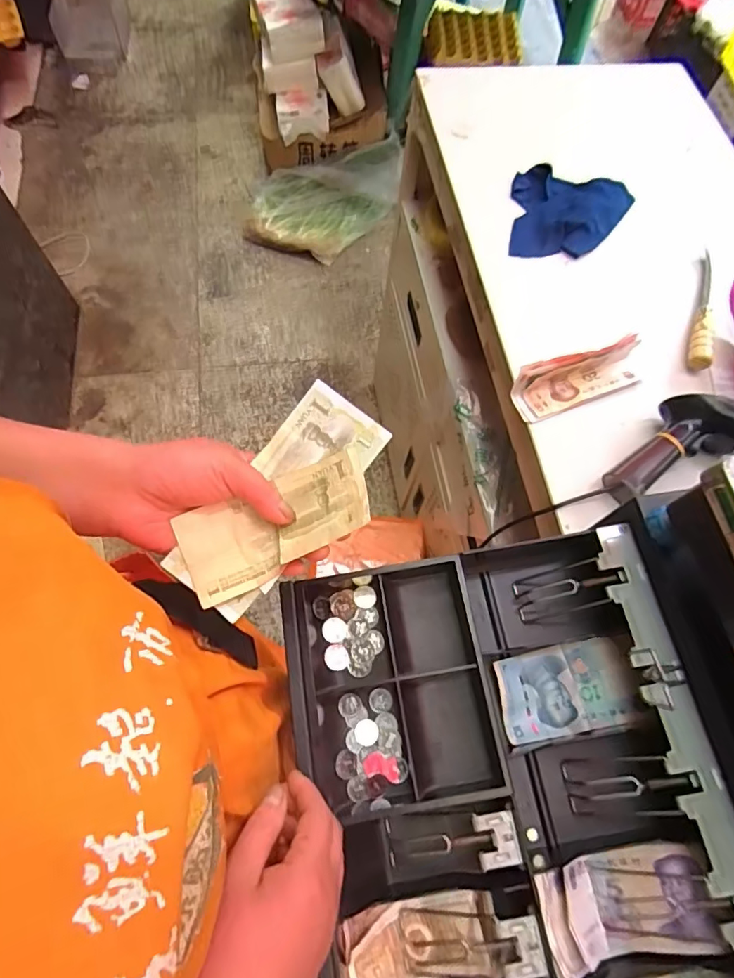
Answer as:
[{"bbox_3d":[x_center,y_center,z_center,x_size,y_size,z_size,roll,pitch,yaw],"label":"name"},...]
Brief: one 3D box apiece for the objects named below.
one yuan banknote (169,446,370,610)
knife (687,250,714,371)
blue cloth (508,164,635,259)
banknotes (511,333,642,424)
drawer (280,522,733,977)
[{"bbox_3d":[-0.056,0.023,0.325,0.125,0.034,0.056,-29,71,-1],"label":"one yuan banknote"},{"bbox_3d":[0.419,-0.230,0.637,0.025,0.025,0.199,19,68,5],"label":"knife"},{"bbox_3d":[0.270,-0.366,0.687,0.153,0.017,0.155,14,68,3],"label":"blue cloth"},{"bbox_3d":[0.241,-0.123,0.572,0.155,0.041,0.046,-18,70,-9],"label":"banknotes"},{"bbox_3d":[0.109,0.238,0.387,0.305,0.076,0.386,-8,68,-6],"label":"drawer"}]

